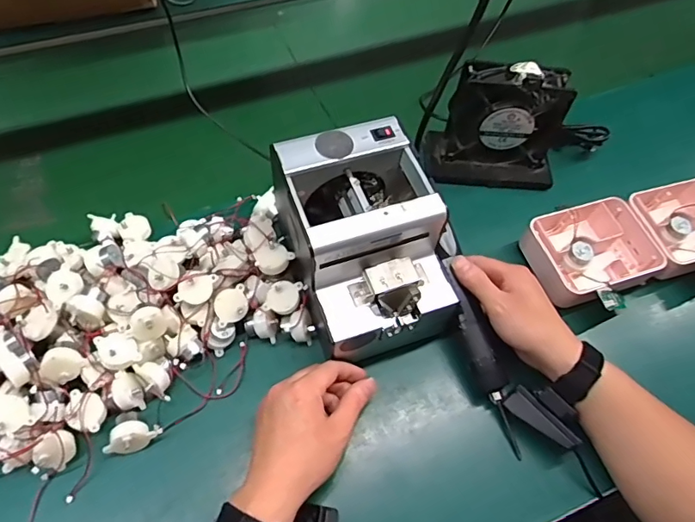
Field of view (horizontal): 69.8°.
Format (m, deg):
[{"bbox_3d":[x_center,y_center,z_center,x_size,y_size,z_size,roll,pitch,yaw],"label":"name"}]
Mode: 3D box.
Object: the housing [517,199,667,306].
[{"bbox_3d":[0.271,-0.010,0.563,0.131,0.050,0.110,-18,60,-13],"label":"housing"}]

